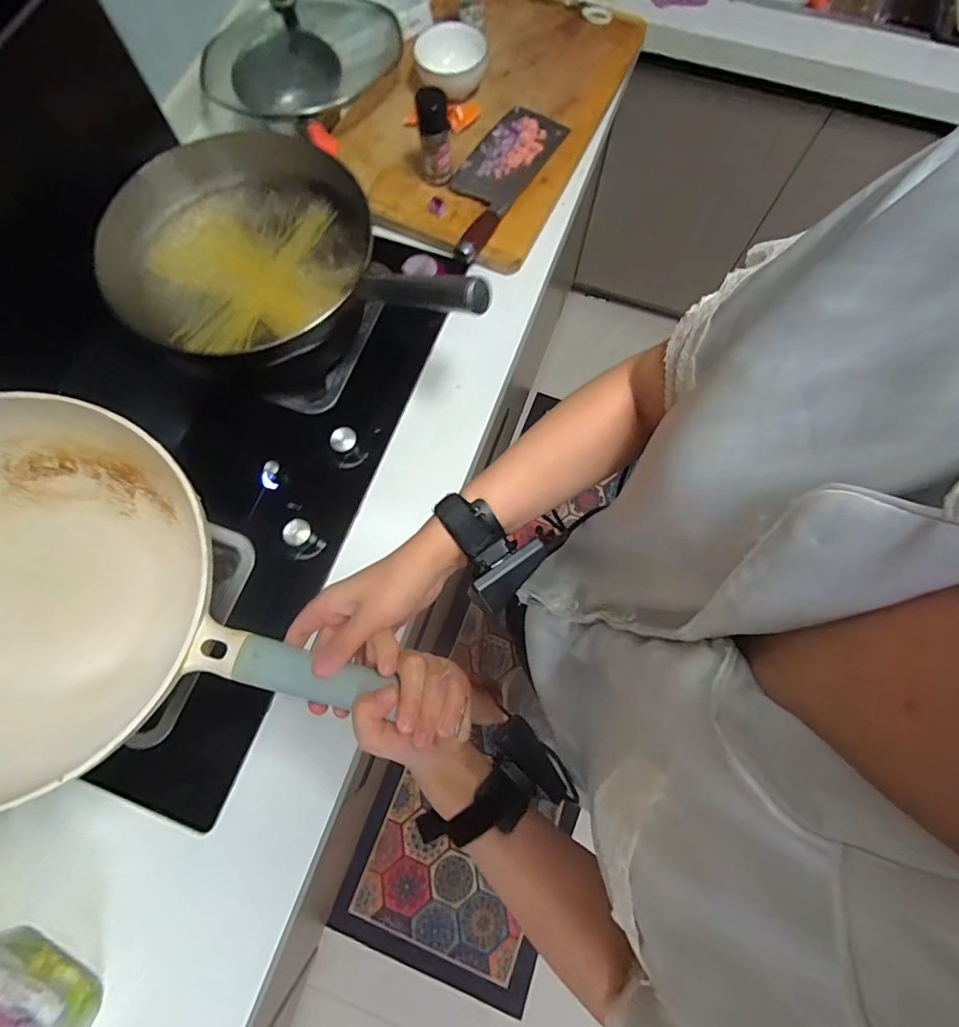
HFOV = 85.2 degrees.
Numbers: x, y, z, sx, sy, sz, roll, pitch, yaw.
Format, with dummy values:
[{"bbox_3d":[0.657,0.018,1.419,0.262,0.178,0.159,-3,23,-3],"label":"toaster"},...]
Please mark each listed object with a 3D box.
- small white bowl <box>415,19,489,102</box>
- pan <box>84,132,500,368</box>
[{"bbox_3d":[-0.043,-0.682,0.785,0.108,0.060,0.085,0,73,0],"label":"small white bowl"},{"bbox_3d":[-0.202,-0.316,0.630,0.450,0.103,0.257,11,73,4],"label":"pan"}]

